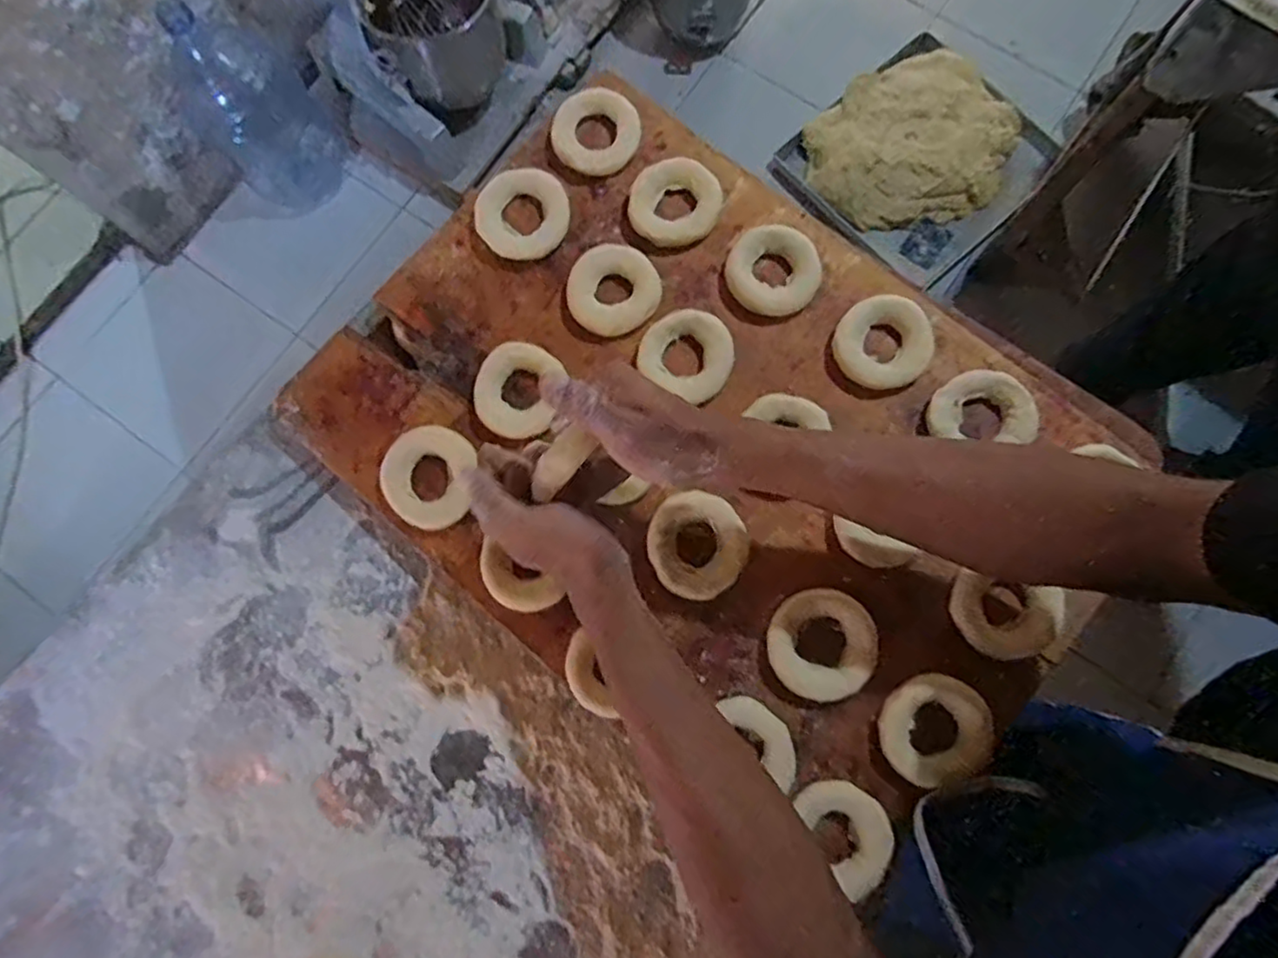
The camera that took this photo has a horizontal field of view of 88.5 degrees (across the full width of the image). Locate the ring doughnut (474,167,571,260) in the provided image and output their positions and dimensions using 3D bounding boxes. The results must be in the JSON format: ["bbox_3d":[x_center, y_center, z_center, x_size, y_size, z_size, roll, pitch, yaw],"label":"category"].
[{"bbox_3d":[-0.096,-0.222,0.548,0.074,0.012,0.074,0,79,1],"label":"ring doughnut"}]

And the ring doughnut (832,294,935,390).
[{"bbox_3d":[0.192,-0.107,0.511,0.071,0.011,0.072,0,79,1],"label":"ring doughnut"}]

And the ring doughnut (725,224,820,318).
[{"bbox_3d":[0.109,-0.168,0.528,0.072,0.015,0.067,0,79,1],"label":"ring doughnut"}]

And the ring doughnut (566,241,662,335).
[{"bbox_3d":[-0.022,-0.155,0.532,0.072,0.012,0.075,0,79,1],"label":"ring doughnut"}]

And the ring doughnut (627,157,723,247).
[{"bbox_3d":[0.030,-0.228,0.539,0.075,0.017,0.065,-28,80,-4],"label":"ring doughnut"}]

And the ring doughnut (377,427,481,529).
[{"bbox_3d":[-0.162,-0.003,0.511,0.074,0.009,0.075,0,79,1],"label":"ring doughnut"}]

